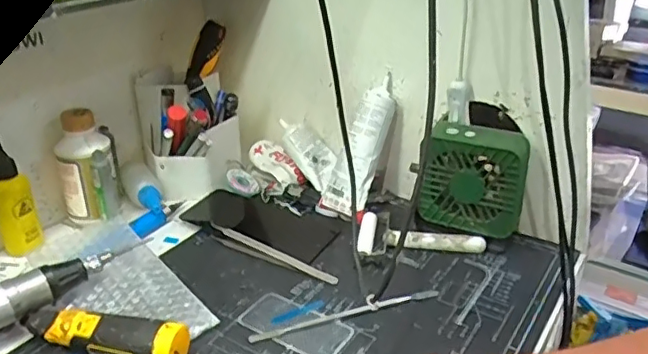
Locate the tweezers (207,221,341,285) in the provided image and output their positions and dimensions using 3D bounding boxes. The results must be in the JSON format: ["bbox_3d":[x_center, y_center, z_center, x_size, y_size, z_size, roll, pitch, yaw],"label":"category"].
[{"bbox_3d":[-0.050,0.070,0.555,0.142,0.013,0.016,15,31,26],"label":"tweezers"}]

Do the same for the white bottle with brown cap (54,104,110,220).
[{"bbox_3d":[-0.239,-0.012,0.602,0.052,0.111,0.046,12,29,21],"label":"white bottle with brown cap"}]

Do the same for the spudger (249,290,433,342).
[{"bbox_3d":[0.021,0.112,0.487,0.166,0.007,0.011,-10,29,-20],"label":"spudger"}]

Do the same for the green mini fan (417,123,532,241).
[{"bbox_3d":[0.142,0.010,0.564,0.099,0.112,0.040,14,30,24],"label":"green mini fan"}]

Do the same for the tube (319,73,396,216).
[{"bbox_3d":[0.039,-0.032,0.606,0.047,0.143,0.032,26,8,40],"label":"tube"}]

